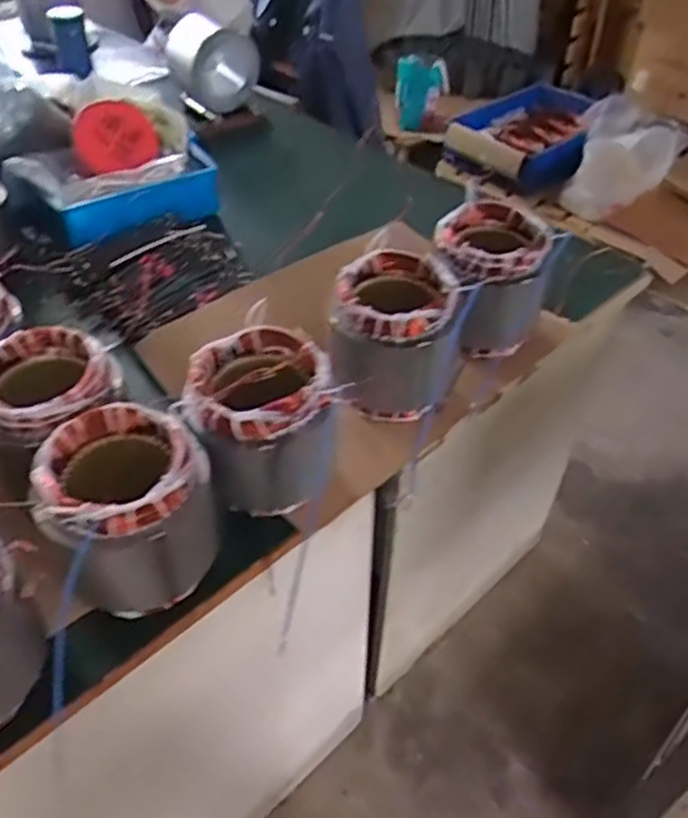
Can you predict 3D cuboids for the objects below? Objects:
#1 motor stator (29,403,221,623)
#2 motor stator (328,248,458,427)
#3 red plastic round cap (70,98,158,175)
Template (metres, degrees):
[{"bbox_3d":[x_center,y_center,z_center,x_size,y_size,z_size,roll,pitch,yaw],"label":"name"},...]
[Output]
[{"bbox_3d":[-0.207,0.099,0.684,0.142,0.150,0.129,-34,54,-31],"label":"motor stator"},{"bbox_3d":[0.064,-0.087,0.863,0.138,0.156,0.139,9,44,8],"label":"motor stator"},{"bbox_3d":[-0.382,-0.459,1.195,0.130,0.029,0.132,8,72,-28],"label":"red plastic round cap"}]

